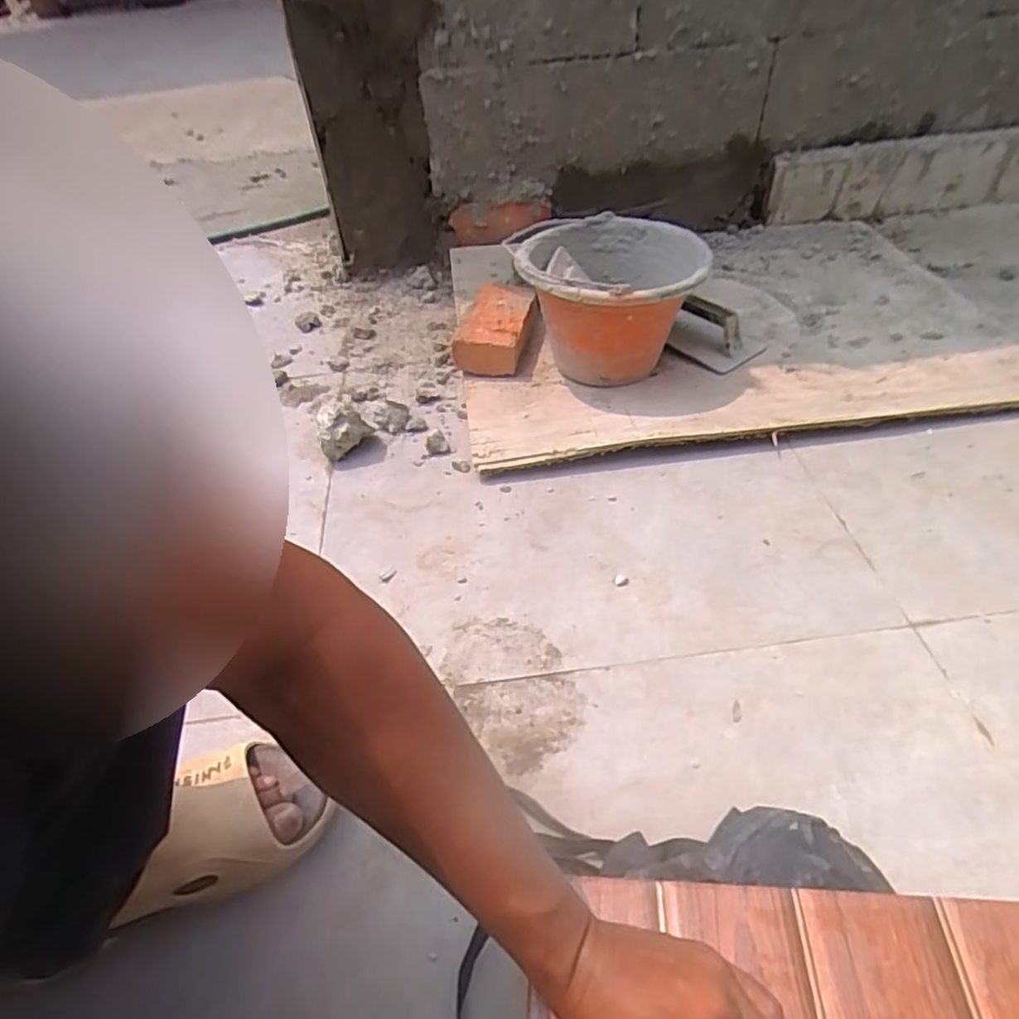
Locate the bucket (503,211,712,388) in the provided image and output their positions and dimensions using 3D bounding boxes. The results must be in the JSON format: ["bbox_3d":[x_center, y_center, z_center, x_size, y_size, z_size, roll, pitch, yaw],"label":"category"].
[{"bbox_3d":[0.152,-0.291,0.918,0.262,0.163,0.230,1,45,7],"label":"bucket"}]

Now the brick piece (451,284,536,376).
[{"bbox_3d":[-0.020,-0.284,1.016,0.097,0.061,0.190,5,45,11],"label":"brick piece"}]

